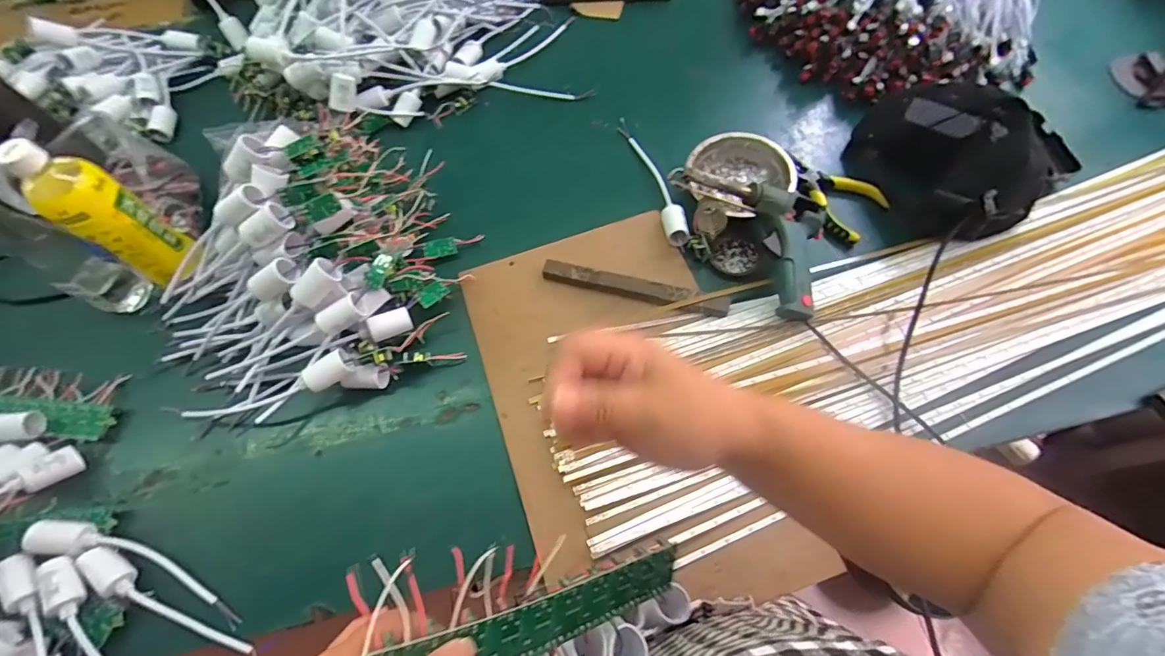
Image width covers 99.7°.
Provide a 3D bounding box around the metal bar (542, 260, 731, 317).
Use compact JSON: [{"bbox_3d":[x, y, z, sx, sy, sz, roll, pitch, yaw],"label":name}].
[{"bbox_3d":[0.059,-0.048,0.563,0.211,0.015,0.024,14,69,9],"label":"metal bar"}]

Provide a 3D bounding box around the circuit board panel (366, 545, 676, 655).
[{"bbox_3d":[-0.018,0.171,0.290,0.198,0.006,0.035,-1,99,-34],"label":"circuit board panel"}]

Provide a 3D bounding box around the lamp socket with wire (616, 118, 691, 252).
[{"bbox_3d":[0.091,-0.194,0.631,0.029,0.029,0.221,-16,67,-4],"label":"lamp socket with wire"}]

